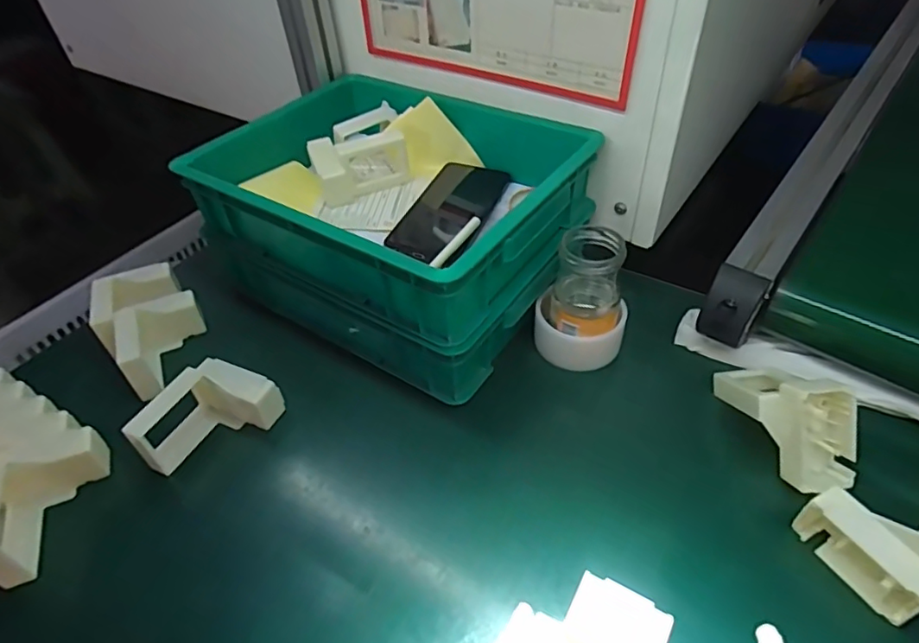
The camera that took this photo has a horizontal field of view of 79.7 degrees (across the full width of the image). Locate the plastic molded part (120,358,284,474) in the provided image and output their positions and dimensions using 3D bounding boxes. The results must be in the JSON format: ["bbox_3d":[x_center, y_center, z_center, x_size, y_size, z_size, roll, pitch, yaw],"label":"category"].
[{"bbox_3d":[-0.215,0.083,0.469,0.077,0.054,0.100,17,48,21],"label":"plastic molded part"}]

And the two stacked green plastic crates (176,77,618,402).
[{"bbox_3d":[-0.069,-0.114,0.577,0.344,0.138,0.265,23,51,26],"label":"two stacked green plastic crates"}]

